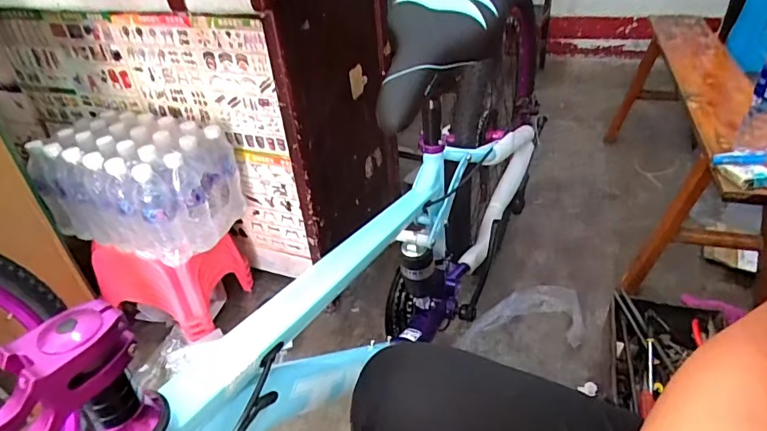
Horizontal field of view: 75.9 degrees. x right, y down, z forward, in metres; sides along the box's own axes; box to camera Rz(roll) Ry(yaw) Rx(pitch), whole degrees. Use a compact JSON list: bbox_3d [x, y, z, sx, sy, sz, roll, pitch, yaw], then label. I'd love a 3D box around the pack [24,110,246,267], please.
[{"bbox_3d":[-0.505,-0.079,1.048,0.350,0.214,0.240,11,39,20],"label":"pack"}]

